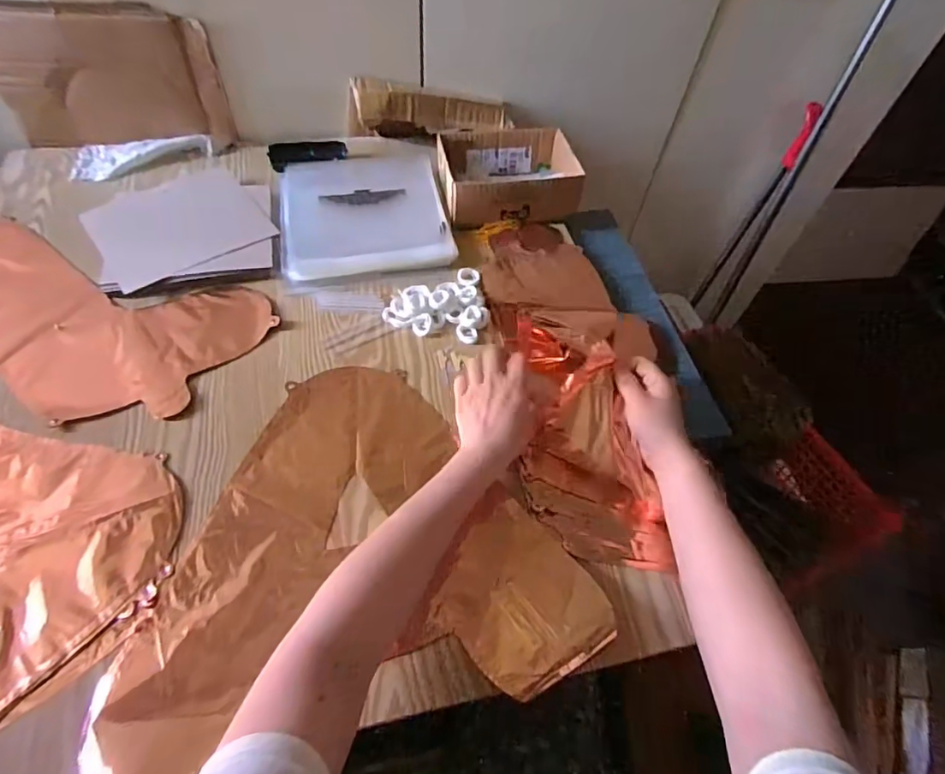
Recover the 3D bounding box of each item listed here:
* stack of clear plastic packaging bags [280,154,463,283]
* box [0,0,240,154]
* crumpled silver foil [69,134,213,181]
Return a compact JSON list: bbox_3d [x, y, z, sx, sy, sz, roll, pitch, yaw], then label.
[{"bbox_3d":[-0.148,-0.244,0.712,0.213,0.016,0.226,-9,59,-10],"label":"stack of clear plastic packaging bags"},{"bbox_3d":[-0.486,-0.409,0.696,0.280,0.158,0.034,-5,56,-8],"label":"box"},{"bbox_3d":[-0.470,-0.334,0.754,0.181,0.020,0.063,-16,59,-15],"label":"crumpled silver foil"}]

